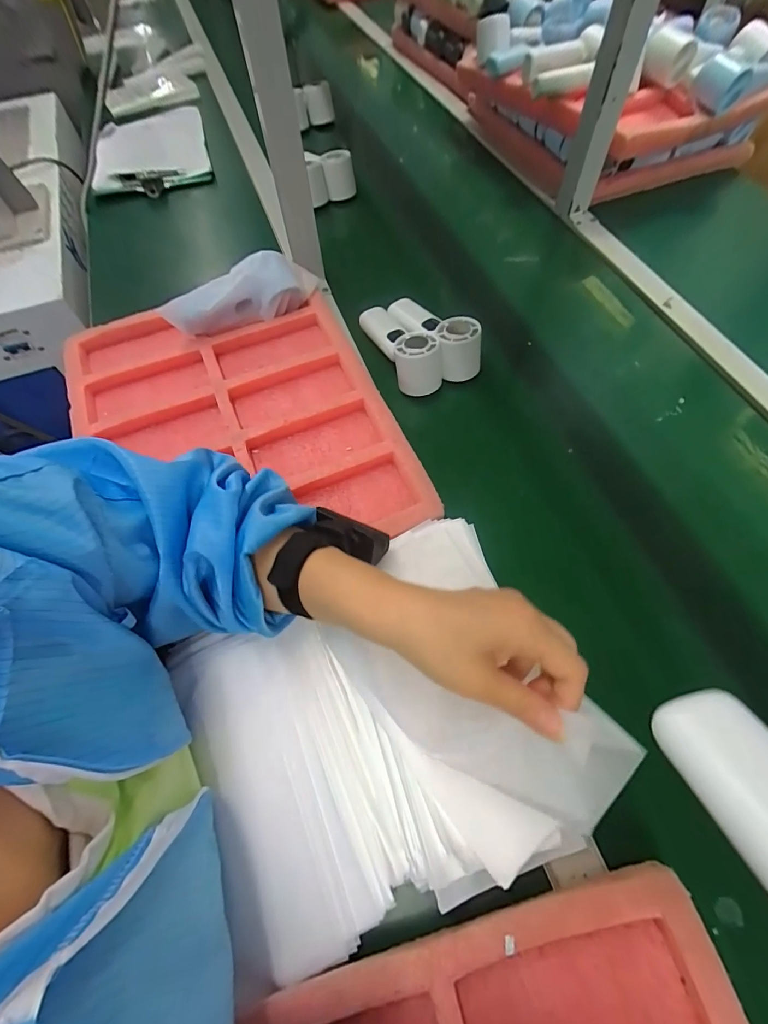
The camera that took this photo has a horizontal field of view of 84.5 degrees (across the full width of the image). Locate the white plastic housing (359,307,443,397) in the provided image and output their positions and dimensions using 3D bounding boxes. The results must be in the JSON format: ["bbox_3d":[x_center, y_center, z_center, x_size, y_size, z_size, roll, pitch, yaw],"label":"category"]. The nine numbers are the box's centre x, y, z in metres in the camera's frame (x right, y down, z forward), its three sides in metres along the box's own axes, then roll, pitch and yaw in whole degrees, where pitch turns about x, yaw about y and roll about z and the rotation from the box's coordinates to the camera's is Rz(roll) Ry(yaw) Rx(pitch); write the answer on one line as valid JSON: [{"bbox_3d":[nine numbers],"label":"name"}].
[{"bbox_3d":[0.018,-0.219,0.541,0.049,0.056,0.155,-23,59,-10],"label":"white plastic housing"}]

